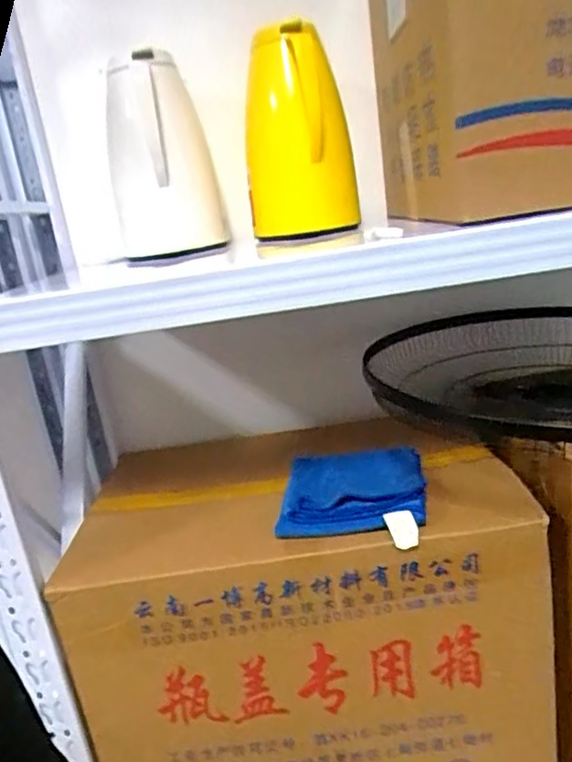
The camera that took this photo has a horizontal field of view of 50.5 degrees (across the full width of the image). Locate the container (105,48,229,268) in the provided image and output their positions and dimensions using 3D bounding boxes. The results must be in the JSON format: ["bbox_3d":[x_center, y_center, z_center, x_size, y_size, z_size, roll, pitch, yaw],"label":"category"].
[{"bbox_3d":[-0.175,-0.308,0.860,0.123,0.263,0.118,-3,16,16],"label":"container"}]

